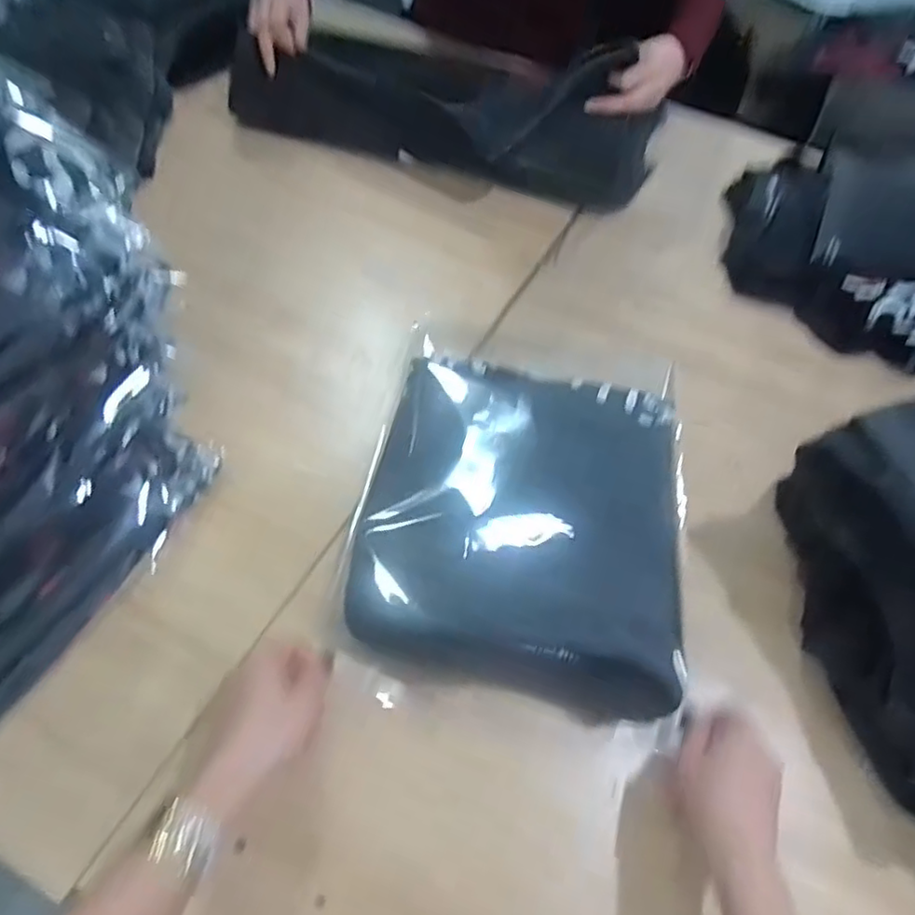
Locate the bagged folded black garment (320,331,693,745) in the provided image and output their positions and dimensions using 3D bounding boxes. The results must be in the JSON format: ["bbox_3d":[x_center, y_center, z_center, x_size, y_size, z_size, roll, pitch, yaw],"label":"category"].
[{"bbox_3d":[0.066,0.024,0.598,0.289,0.030,0.379,12,55,4],"label":"bagged folded black garment"}]

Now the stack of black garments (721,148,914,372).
[{"bbox_3d":[0.530,-0.250,0.790,0.381,0.109,0.318,16,55,7],"label":"stack of black garments"}]

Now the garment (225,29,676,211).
[{"bbox_3d":[-0.017,-0.469,0.855,0.544,0.176,0.154,17,55,7],"label":"garment"}]

